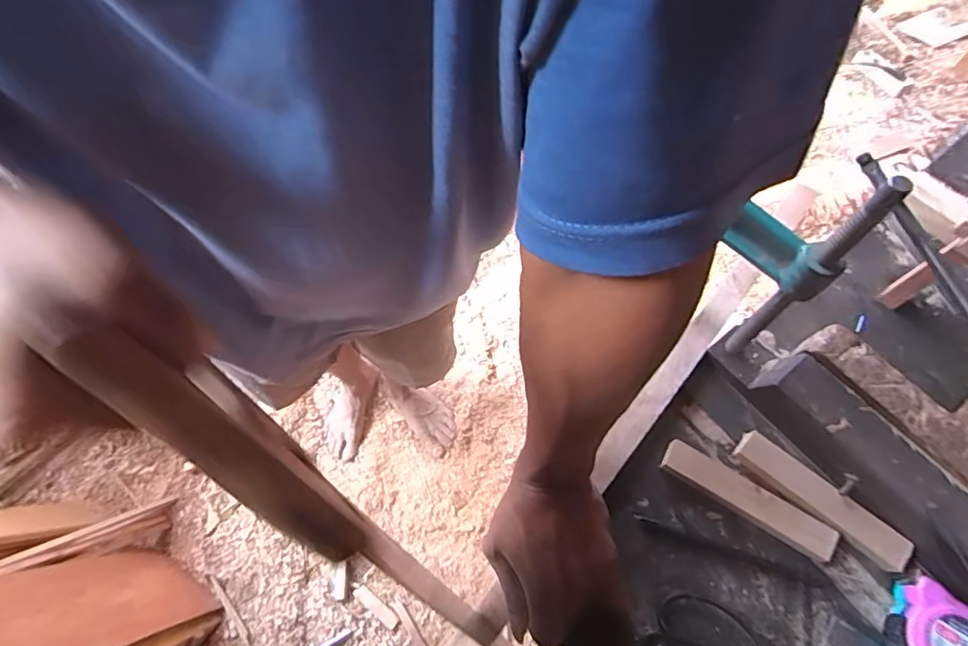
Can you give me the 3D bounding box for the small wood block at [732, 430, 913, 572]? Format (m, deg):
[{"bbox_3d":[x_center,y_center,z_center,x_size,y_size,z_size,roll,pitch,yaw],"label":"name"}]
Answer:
[{"bbox_3d":[0.263,0.139,0.403,0.137,0.014,0.028,41,72,17],"label":"small wood block"}]

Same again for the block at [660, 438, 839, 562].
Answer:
[{"bbox_3d":[0.207,0.137,0.408,0.132,0.014,0.028,31,69,13],"label":"block"}]

